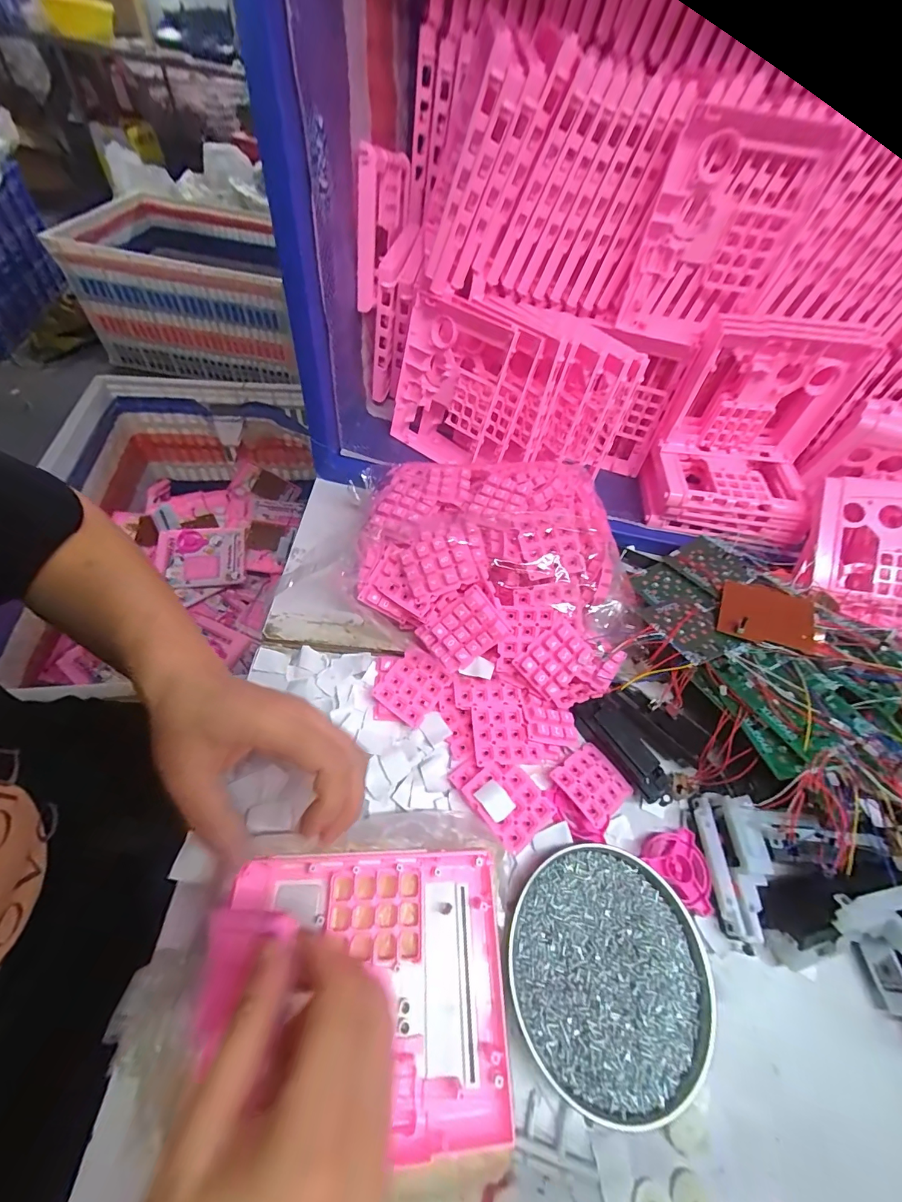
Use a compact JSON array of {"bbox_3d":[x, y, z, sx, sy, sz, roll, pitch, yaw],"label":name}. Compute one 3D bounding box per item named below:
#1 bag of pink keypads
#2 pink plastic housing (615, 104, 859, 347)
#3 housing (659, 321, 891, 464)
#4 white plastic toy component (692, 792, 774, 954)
[{"bbox_3d":[0.044,-0.035,0.394,0.245,0.084,0.201,13,55,1],"label":"bag of pink keypads"},{"bbox_3d":[0.253,-0.344,0.405,0.131,0.162,0.047,23,56,8],"label":"pink plastic housing"},{"bbox_3d":[0.342,-0.226,0.465,0.173,0.131,0.055,13,55,0],"label":"housing"},{"bbox_3d":[0.218,0.201,0.320,0.042,0.028,0.097,5,55,-5],"label":"white plastic toy component"}]

